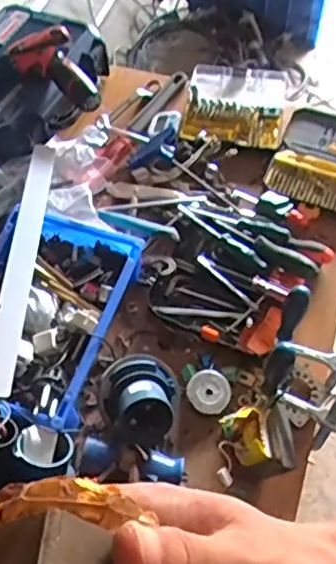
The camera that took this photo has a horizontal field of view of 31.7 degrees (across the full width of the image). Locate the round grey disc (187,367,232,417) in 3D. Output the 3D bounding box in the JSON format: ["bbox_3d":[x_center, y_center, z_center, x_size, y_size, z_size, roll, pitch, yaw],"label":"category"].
[{"bbox_3d":[0.060,0.160,0.862,0.063,0.013,0.063,0,82,-3],"label":"round grey disc"}]

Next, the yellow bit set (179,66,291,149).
[{"bbox_3d":[0.138,-0.366,1.182,0.197,0.032,0.237,5,57,6],"label":"yellow bit set"}]

